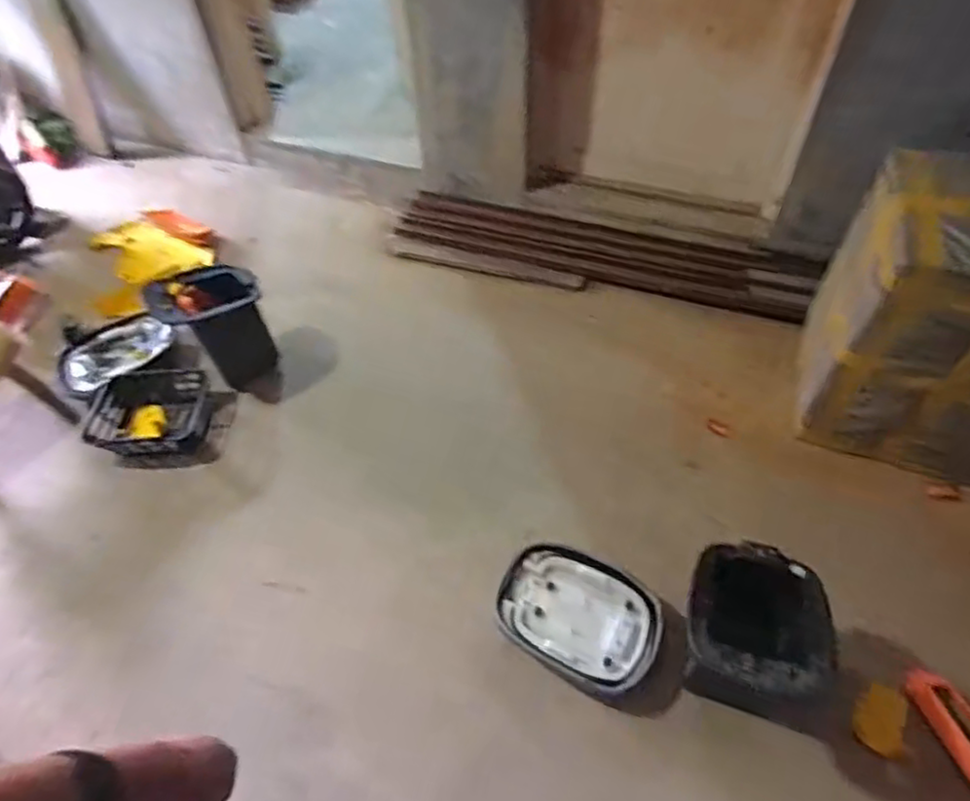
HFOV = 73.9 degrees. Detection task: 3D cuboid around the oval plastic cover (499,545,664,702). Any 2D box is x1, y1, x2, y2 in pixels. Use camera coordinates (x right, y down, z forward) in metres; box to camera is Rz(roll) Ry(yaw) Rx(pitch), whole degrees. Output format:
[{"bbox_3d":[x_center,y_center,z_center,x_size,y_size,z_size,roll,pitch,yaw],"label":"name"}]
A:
[{"bbox_3d":[0.211,0.474,1.441,0.356,0.062,0.264,29,57,23],"label":"oval plastic cover"}]

